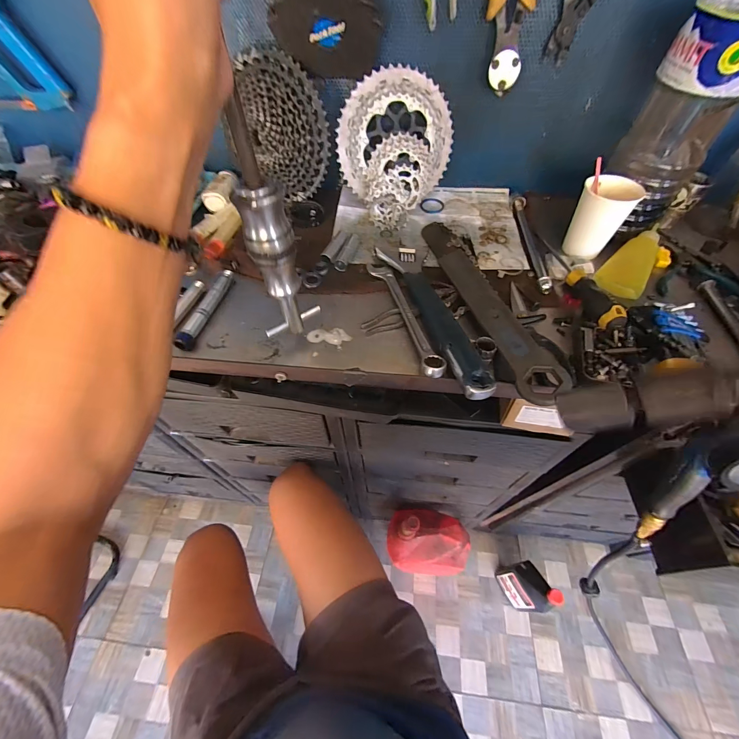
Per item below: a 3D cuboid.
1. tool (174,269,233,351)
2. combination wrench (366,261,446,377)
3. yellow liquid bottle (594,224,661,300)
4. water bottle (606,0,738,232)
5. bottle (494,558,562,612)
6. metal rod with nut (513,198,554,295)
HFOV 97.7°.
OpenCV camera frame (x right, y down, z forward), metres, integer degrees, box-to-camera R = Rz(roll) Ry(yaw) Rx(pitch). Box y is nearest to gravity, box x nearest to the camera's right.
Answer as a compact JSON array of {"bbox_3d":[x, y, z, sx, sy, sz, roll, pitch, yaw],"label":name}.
[{"bbox_3d":[-0.213,-0.082,0.423,0.016,0.017,0.138,7,55,7],"label":"tool"},{"bbox_3d":[0.043,-0.071,0.399,0.030,0.017,0.203,-15,55,-9],"label":"combination wrench"},{"bbox_3d":[0.368,-0.151,0.449,0.057,0.030,0.164,36,63,24],"label":"yellow liquid bottle"},{"bbox_3d":[0.390,-0.317,0.390,0.102,0.265,0.112,32,61,22],"label":"water bottle"},{"bbox_3d":[0.416,0.579,0.863,0.053,0.255,0.111,-24,57,-15],"label":"bottle"},{"bbox_3d":[0.245,-0.197,0.489,0.020,0.016,0.223,3,54,4],"label":"metal rod with nut"}]

